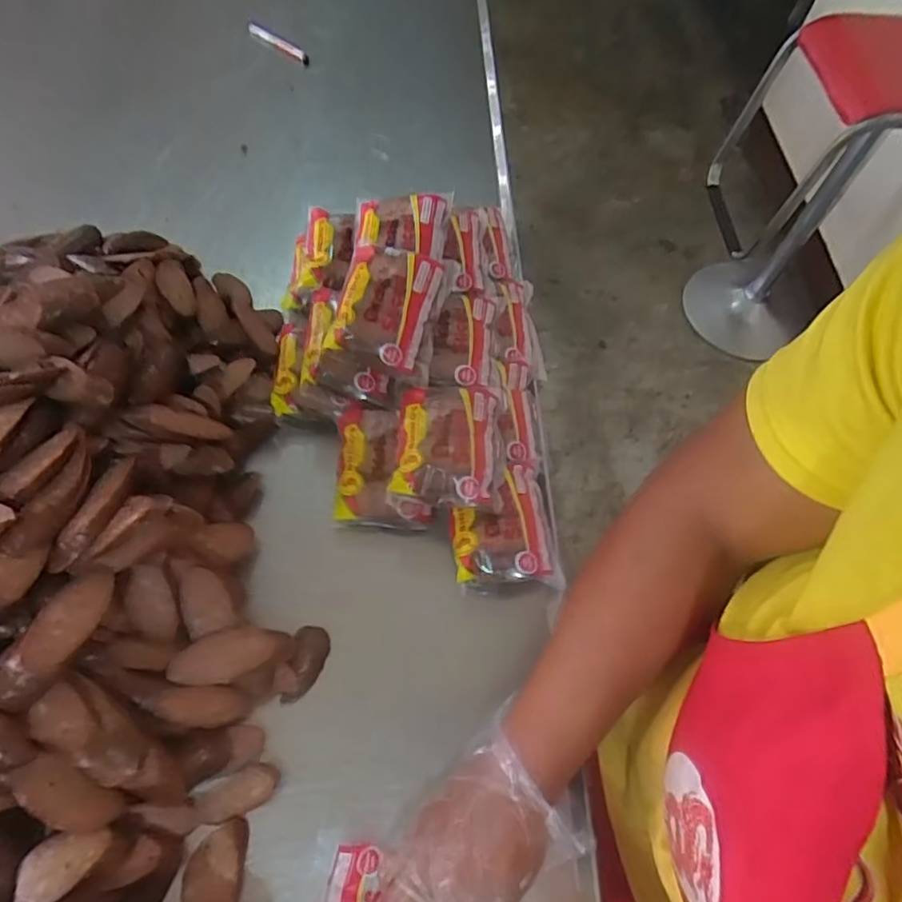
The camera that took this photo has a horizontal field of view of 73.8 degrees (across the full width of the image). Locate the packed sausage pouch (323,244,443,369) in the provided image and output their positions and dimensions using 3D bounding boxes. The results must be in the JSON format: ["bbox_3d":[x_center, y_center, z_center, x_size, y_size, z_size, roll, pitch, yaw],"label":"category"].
[{"bbox_3d":[-0.068,-0.153,0.631,0.097,0.035,0.126,16,84,-9],"label":"packed sausage pouch"}]

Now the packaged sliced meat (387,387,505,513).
[{"bbox_3d":[0.000,-0.009,0.615,0.112,0.032,0.130,6,62,-1],"label":"packaged sliced meat"}]

